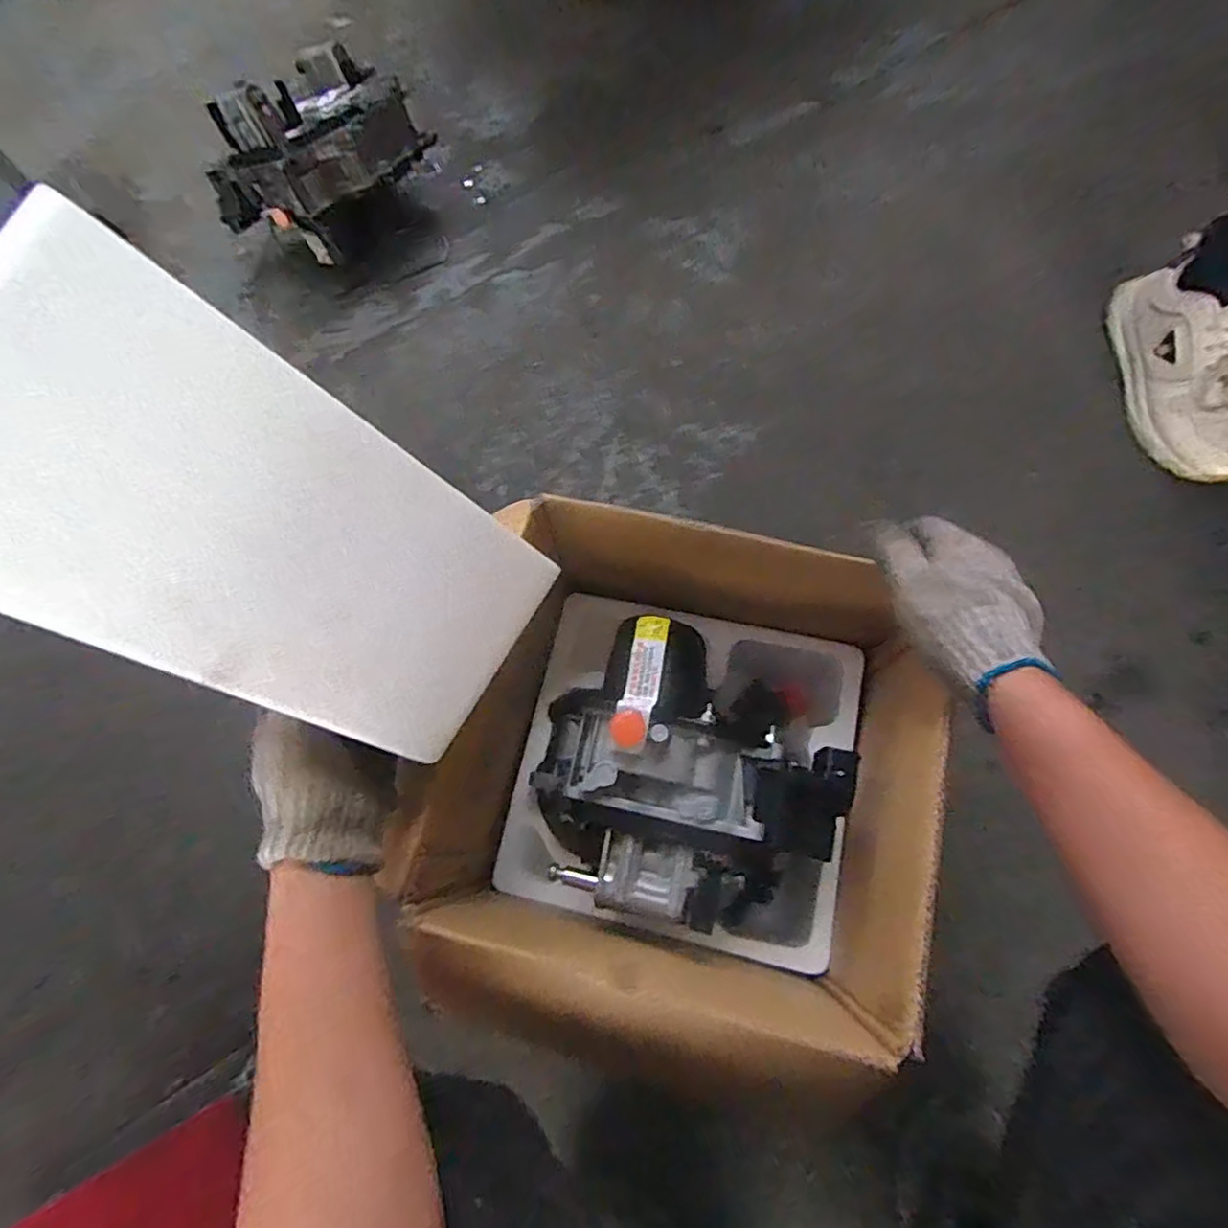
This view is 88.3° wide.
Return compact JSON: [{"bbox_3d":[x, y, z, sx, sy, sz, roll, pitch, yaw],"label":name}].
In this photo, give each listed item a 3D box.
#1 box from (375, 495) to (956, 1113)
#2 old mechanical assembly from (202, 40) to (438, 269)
[{"bbox_3d":[0.046,0.118,0.482,0.319,0.169,0.326,12,73,5],"label":"box"},{"bbox_3d":[-0.408,-0.652,0.877,0.181,0.138,0.274,33,76,11],"label":"old mechanical assembly"}]

